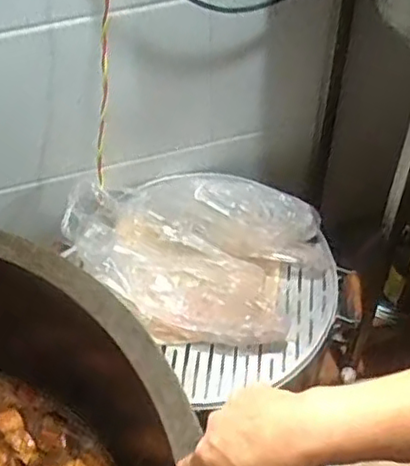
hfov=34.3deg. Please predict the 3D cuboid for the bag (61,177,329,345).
[{"bbox_3d":[-0.017,0.016,1.073,0.416,0.116,0.293,3,54,4],"label":"bag"}]

